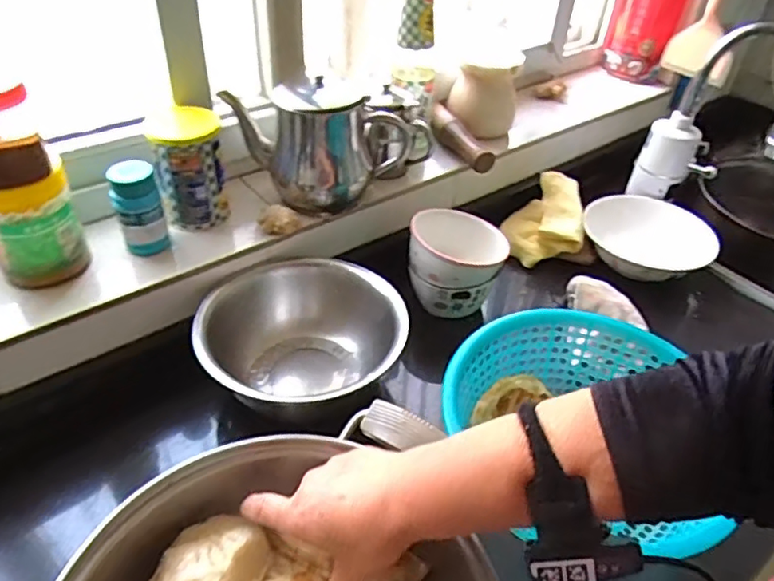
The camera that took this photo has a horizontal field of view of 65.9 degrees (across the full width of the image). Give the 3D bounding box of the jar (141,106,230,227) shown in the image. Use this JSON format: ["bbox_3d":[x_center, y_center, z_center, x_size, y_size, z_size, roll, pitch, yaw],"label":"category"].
[{"bbox_3d":[-0.221,-0.139,0.670,0.075,0.111,0.085,-9,42,-16],"label":"jar"}]

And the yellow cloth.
[{"bbox_3d":[0.226,-0.106,0.865,0.113,0.081,0.119,1,40,-4],"label":"yellow cloth"}]

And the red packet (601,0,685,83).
[{"bbox_3d":[0.446,-0.459,1.043,0.111,0.210,0.071,17,42,14],"label":"red packet"}]

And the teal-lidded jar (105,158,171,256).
[{"bbox_3d":[-0.259,-0.086,0.621,0.044,0.090,0.043,3,40,-2],"label":"teal-lidded jar"}]

